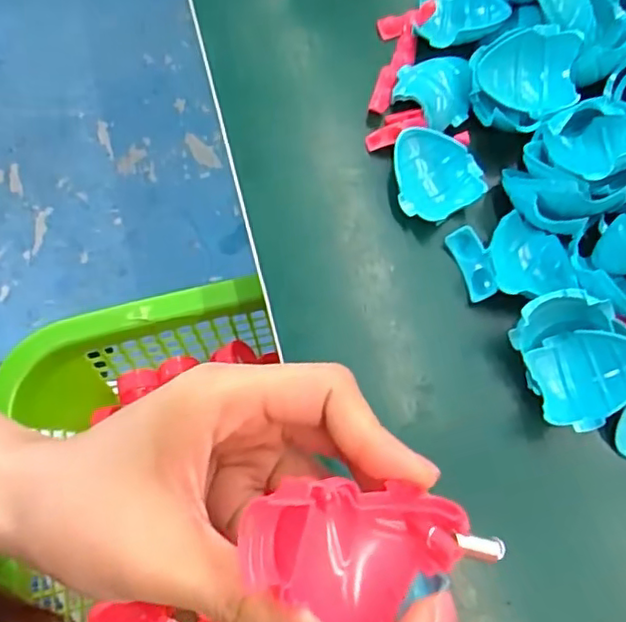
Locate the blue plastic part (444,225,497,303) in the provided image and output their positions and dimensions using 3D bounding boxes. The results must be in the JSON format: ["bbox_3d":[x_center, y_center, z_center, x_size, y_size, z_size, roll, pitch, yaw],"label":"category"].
[{"bbox_3d":[0.072,-0.021,0.280,0.014,0.009,0.033,-19,76,-7],"label":"blue plastic part"}]

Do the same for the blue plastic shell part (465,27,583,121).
[{"bbox_3d":[0.096,-0.108,0.290,0.046,0.013,0.042,-1,93,11],"label":"blue plastic shell part"}]

